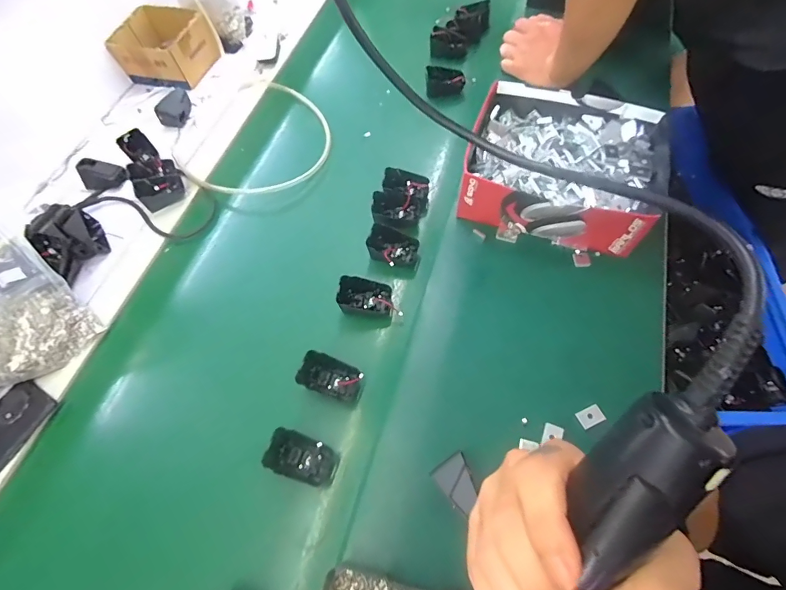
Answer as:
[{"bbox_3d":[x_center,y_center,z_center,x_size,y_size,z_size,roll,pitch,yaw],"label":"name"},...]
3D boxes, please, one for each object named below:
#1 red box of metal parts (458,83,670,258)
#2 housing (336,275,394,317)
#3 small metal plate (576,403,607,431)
[{"bbox_3d":[0.236,-0.177,0.594,0.253,0.091,0.204,17,65,13],"label":"red box of metal parts"},{"bbox_3d":[-0.035,0.005,0.548,0.069,0.036,0.042,5,63,7],"label":"housing"},{"bbox_3d":[0.222,0.137,0.470,0.029,0.004,0.020,-25,56,-1],"label":"small metal plate"}]

